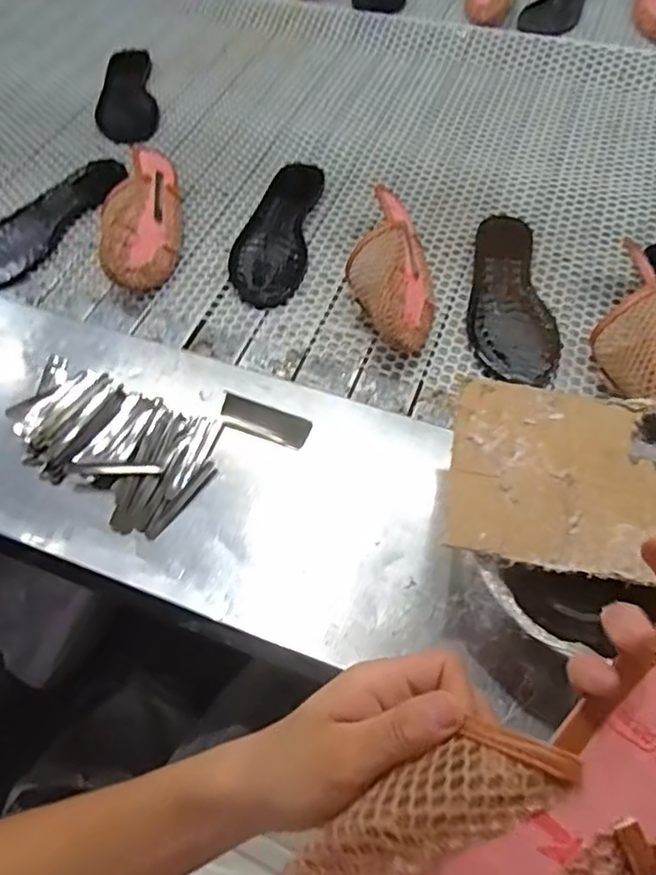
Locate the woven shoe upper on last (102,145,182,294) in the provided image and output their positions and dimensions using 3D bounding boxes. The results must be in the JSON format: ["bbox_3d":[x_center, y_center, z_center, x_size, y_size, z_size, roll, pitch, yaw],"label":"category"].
[{"bbox_3d":[-0.228,-0.280,0.749,0.073,0.066,0.223,-4,58,0],"label":"woven shoe upper on last"}]

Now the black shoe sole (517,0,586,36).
[{"bbox_3d":[0.415,-0.779,1.072,0.091,0.018,0.274,25,62,16],"label":"black shoe sole"}]

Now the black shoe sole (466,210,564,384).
[{"bbox_3d":[0.210,-0.164,0.689,0.092,0.029,0.239,1,58,3],"label":"black shoe sole"}]

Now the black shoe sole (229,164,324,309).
[{"bbox_3d":[-0.066,-0.270,0.774,0.091,0.013,0.260,5,58,6],"label":"black shoe sole"}]

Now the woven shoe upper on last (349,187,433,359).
[{"bbox_3d":[0.071,-0.185,0.683,0.089,0.072,0.209,-7,58,-2],"label":"woven shoe upper on last"}]

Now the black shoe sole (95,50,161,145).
[{"bbox_3d":[-0.319,-0.541,0.939,0.091,0.023,0.239,-11,58,-5],"label":"black shoe sole"}]

